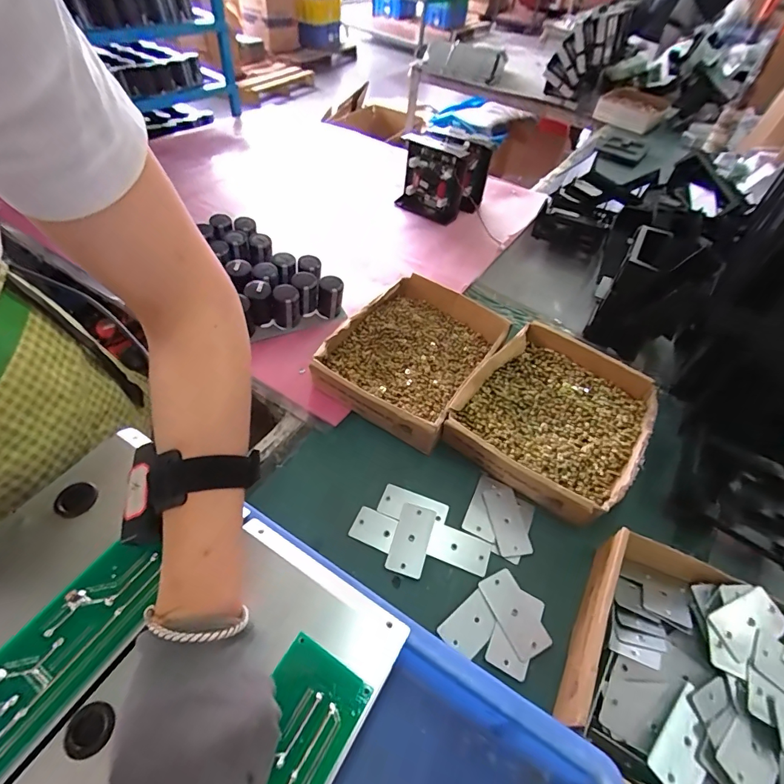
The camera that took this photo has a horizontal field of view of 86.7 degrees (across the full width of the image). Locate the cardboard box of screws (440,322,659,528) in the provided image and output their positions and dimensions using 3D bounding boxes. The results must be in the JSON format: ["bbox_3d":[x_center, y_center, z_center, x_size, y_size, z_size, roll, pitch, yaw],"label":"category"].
[{"bbox_3d":[0.195,0.025,0.495,0.196,0.050,0.231,31,55,20],"label":"cardboard box of screws"}]

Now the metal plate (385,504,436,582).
[{"bbox_3d":[0.019,0.145,0.410,0.035,0.006,0.069,16,51,9],"label":"metal plate"}]

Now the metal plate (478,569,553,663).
[{"bbox_3d":[0.109,0.198,0.372,0.035,0.004,0.069,-19,54,-19],"label":"metal plate"}]

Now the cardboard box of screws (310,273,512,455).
[{"bbox_3d":[0.028,-0.051,0.539,0.173,0.059,0.228,28,54,18],"label":"cardboard box of screws"}]

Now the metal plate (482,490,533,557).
[{"bbox_3d":[0.120,0.134,0.428,0.036,0.004,0.067,-6,55,-10],"label":"metal plate"}]

